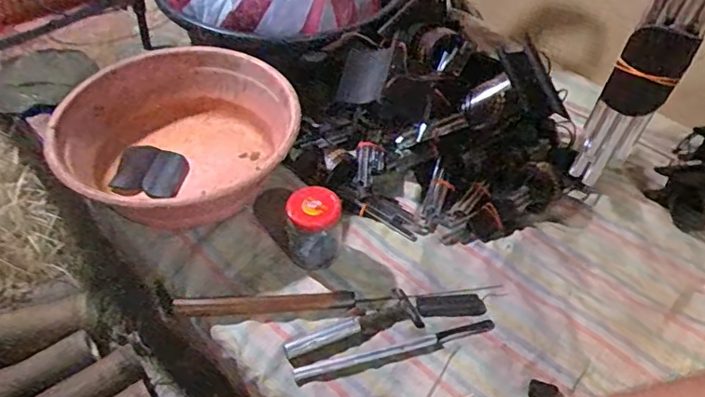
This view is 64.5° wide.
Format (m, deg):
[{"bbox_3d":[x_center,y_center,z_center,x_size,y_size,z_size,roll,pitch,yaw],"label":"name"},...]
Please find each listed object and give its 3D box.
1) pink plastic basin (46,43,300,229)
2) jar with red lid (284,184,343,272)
[{"bbox_3d":[-0.249,-0.084,0.814,0.306,0.160,0.306,2,46,-2],"label":"pink plastic basin"},{"bbox_3d":[-0.048,0.037,0.701,0.069,0.090,0.060,-1,46,-5],"label":"jar with red lid"}]

